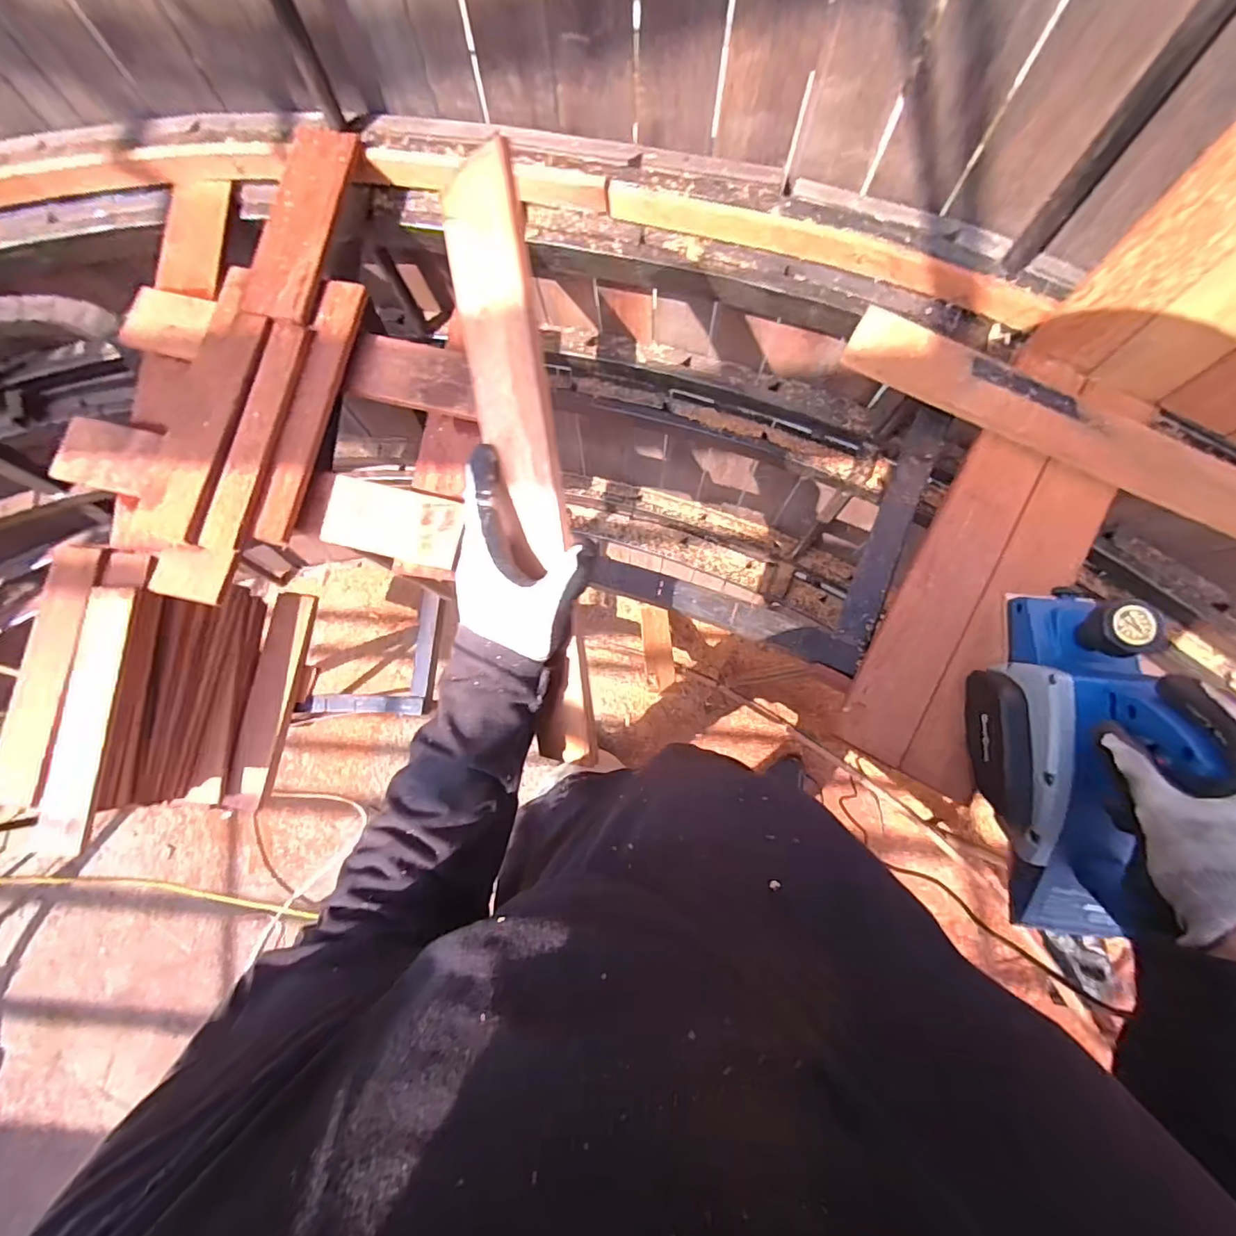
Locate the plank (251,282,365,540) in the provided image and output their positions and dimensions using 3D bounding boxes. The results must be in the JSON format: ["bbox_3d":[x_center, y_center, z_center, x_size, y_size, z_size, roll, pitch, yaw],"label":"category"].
[{"bbox_3d":[-0.289,-0.198,0.517,0.033,0.028,0.266,8,82,4],"label":"plank"}]

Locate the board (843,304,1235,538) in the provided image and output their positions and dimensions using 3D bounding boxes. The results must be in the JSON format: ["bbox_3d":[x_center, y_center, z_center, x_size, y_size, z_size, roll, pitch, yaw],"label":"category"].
[{"bbox_3d":[0.414,-0.178,0.511,0.414,0.026,0.062,30,84,7],"label":"board"}]

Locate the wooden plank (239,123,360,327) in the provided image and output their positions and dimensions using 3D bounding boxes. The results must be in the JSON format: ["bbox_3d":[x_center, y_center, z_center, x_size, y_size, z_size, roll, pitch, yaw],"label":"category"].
[{"bbox_3d":[-0.313,-0.391,0.541,0.067,0.013,0.210,10,82,5],"label":"wooden plank"}]

